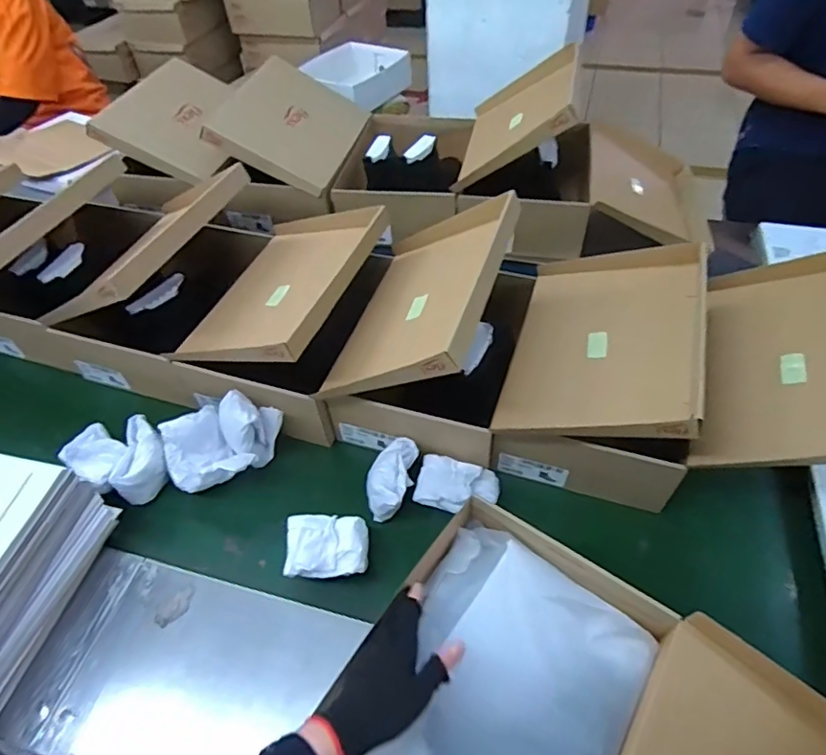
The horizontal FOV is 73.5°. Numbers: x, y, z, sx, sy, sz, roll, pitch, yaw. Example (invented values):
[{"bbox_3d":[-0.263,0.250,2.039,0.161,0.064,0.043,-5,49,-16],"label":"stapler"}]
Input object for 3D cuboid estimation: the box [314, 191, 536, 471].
[{"bbox_3d":[0.032,-0.078,0.848,0.258,0.275,0.356,11,51,12],"label":"box"}]

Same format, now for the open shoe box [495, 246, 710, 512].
[{"bbox_3d":[0.277,-0.026,0.824,0.249,0.214,0.352,13,52,15],"label":"open shoe box"}]

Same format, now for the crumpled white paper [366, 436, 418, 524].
[{"bbox_3d":[-0.032,0.147,0.800,0.067,0.067,0.109,10,51,12],"label":"crumpled white paper"}]

